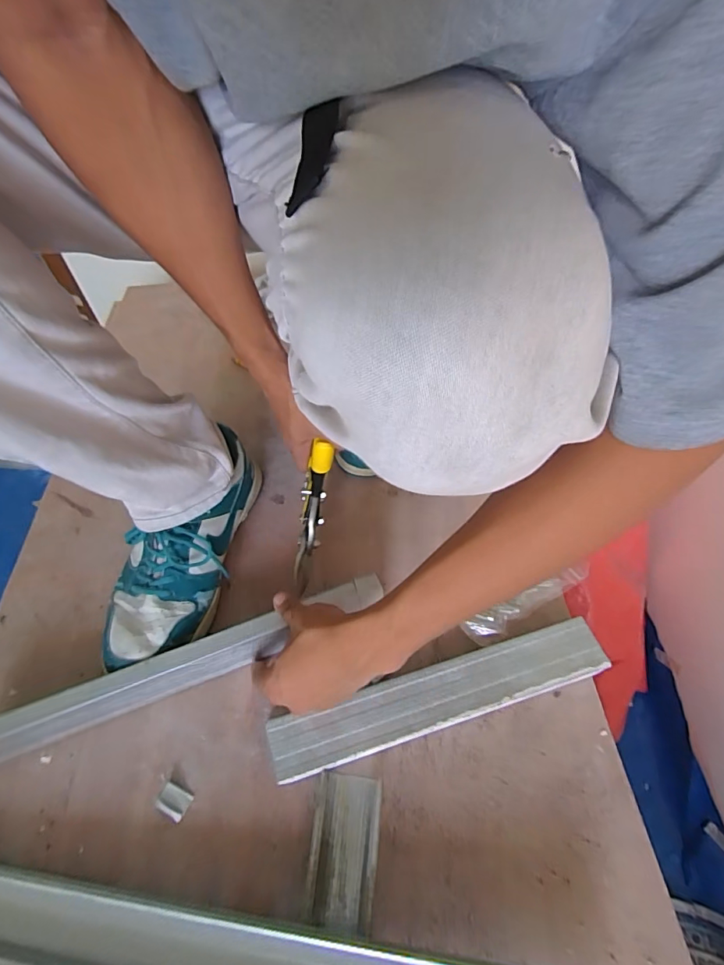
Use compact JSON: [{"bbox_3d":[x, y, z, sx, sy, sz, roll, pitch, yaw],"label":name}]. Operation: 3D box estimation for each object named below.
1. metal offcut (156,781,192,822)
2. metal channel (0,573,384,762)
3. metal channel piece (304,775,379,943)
[{"bbox_3d":[-0.157,0.266,0.386,0.027,0.004,0.021,19,56,16],"label":"metal offcut"},{"bbox_3d":[-0.162,0.169,0.425,0.378,0.051,0.027,-20,55,-11],"label":"metal channel"},{"bbox_3d":[-0.014,0.280,0.354,0.048,0.017,0.093,4,53,6],"label":"metal channel piece"}]

